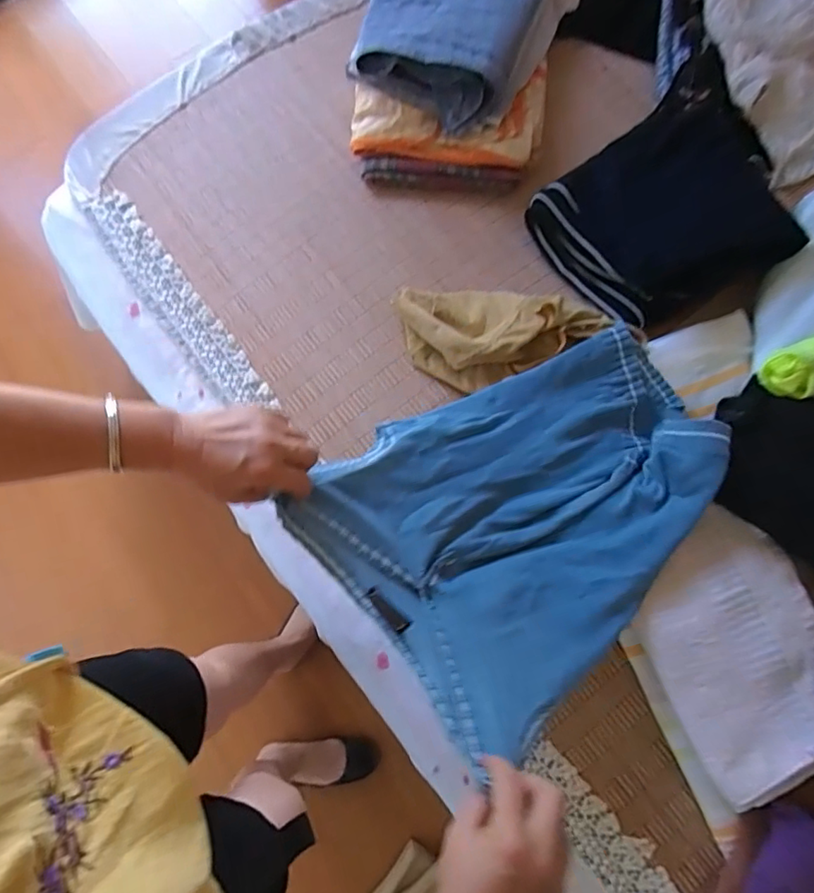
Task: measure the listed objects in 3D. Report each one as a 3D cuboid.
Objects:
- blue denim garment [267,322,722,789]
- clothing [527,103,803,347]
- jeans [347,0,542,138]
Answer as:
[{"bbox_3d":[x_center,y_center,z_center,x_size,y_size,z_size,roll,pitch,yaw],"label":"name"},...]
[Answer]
[{"bbox_3d":[0.139,0.042,0.559,0.418,0.147,0.297,-40,79,-9],"label":"blue denim garment"},{"bbox_3d":[0.359,-0.320,0.707,0.328,0.080,0.282,-40,79,-9],"label":"clothing"},{"bbox_3d":[0.055,-0.584,0.746,0.218,0.067,0.293,16,77,4],"label":"jeans"}]

